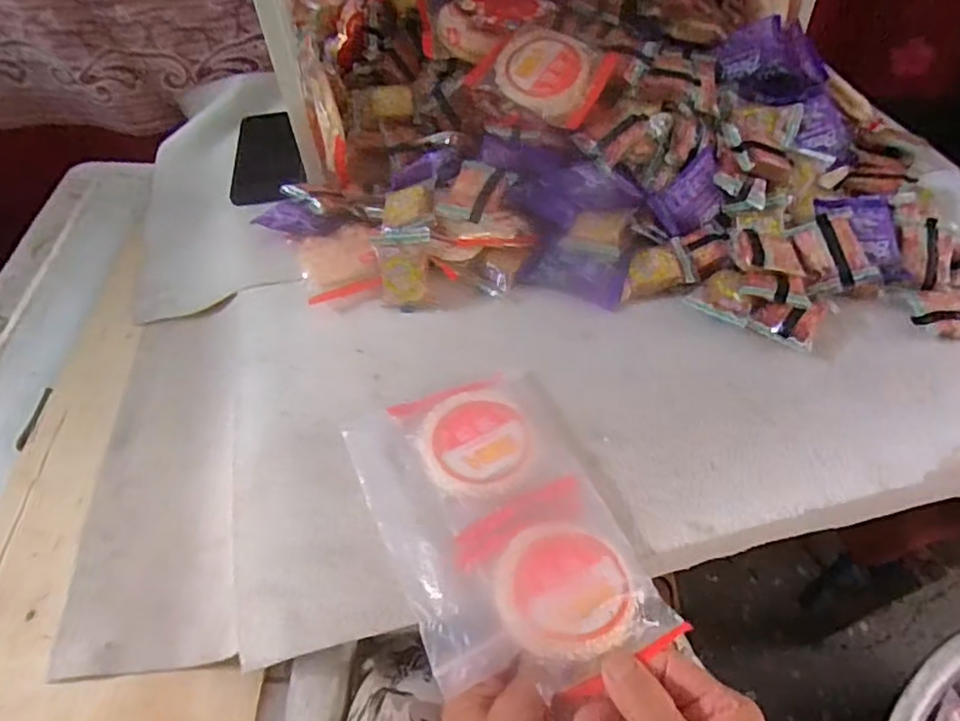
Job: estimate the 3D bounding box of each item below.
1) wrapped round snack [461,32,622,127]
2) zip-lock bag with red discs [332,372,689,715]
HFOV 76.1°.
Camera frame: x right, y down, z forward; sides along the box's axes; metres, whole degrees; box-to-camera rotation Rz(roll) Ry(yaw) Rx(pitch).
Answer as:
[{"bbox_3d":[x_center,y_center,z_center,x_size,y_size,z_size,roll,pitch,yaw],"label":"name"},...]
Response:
[{"bbox_3d":[0.055,-0.249,0.533,0.107,0.018,0.080,30,79,14],"label":"wrapped round snack"},{"bbox_3d":[0.013,0.093,0.376,0.137,0.025,0.204,-19,54,-16],"label":"zip-lock bag with red discs"}]

